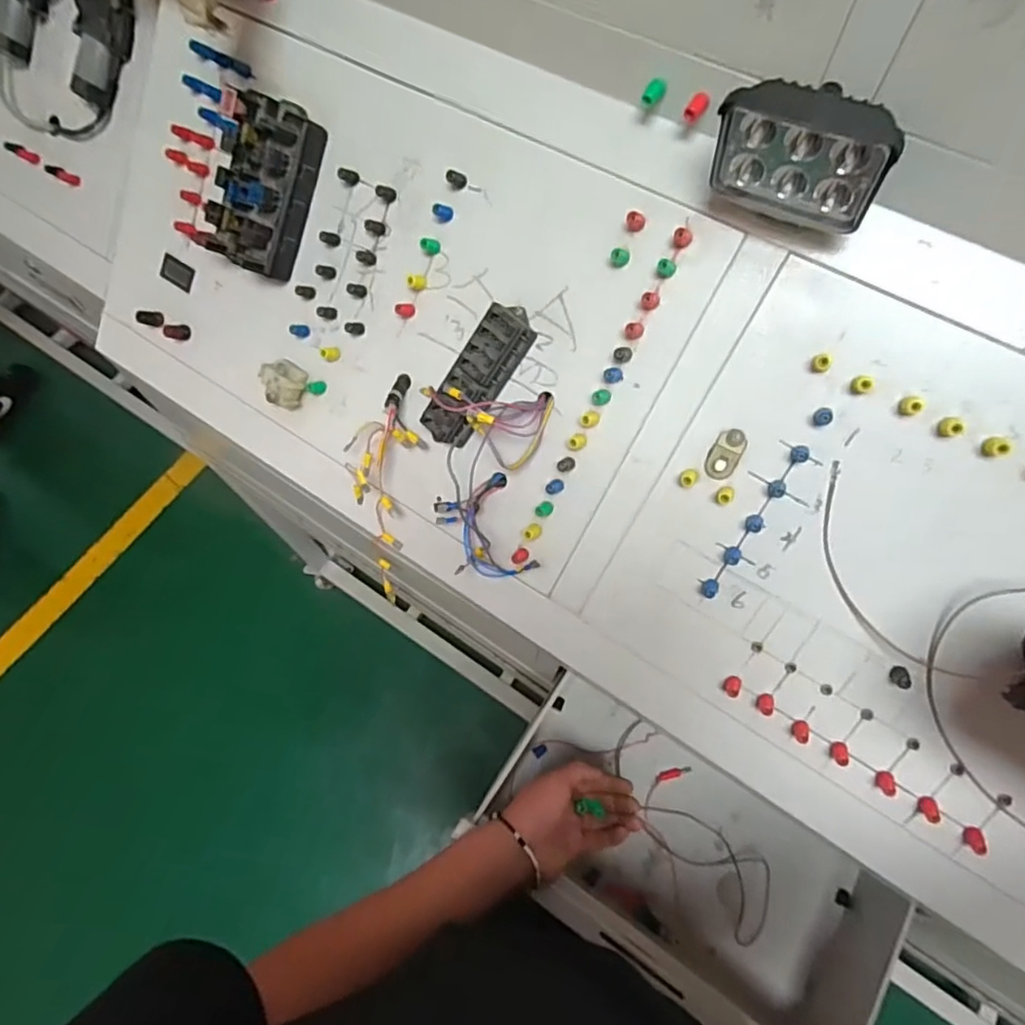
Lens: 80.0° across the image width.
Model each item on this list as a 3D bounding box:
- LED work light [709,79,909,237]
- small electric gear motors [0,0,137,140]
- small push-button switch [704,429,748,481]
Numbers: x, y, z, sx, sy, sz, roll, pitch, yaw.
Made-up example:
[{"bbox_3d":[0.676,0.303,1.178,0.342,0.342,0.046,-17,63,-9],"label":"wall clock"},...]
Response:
[{"bbox_3d":[0.194,-0.241,0.413,0.110,0.072,0.045,27,70,12],"label":"LED work light"},{"bbox_3d":[-0.541,-0.569,0.726,0.206,0.042,0.216,23,109,13],"label":"small electric gear motors"},{"bbox_3d":[0.177,-0.048,0.506,0.025,0.011,0.043,28,108,15],"label":"small push-button switch"}]

